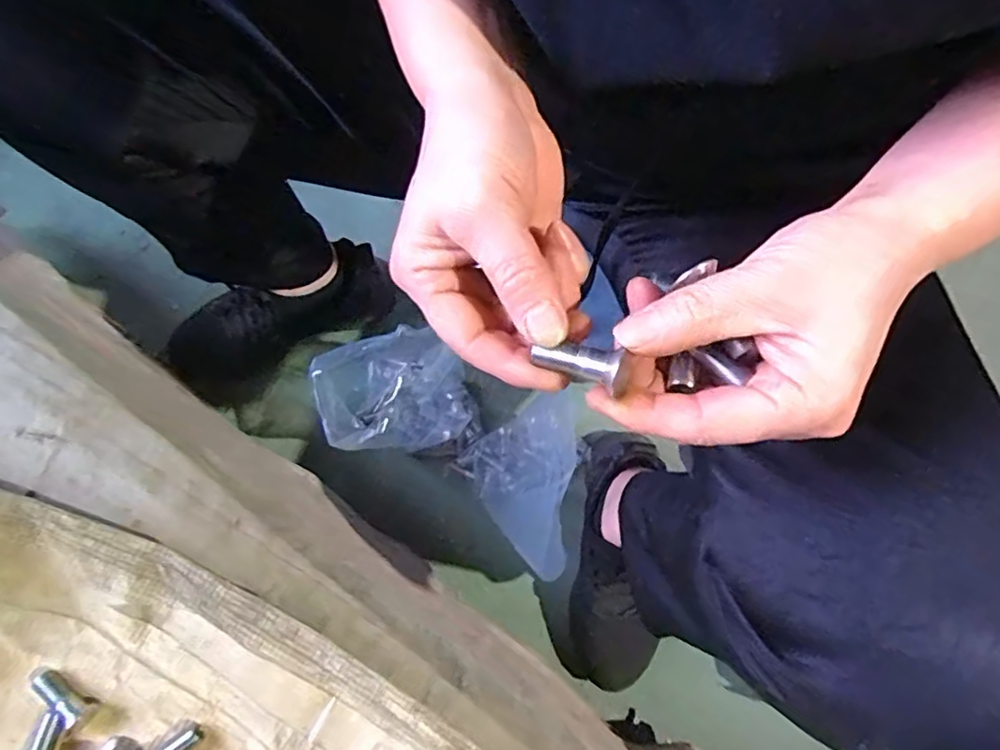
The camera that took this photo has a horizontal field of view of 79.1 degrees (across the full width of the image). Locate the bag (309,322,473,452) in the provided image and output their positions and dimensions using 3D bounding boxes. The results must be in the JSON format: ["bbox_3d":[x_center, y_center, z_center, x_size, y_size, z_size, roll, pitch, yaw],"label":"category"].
[{"bbox_3d":[-0.111,0.017,0.625,0.145,0.032,0.117,-14,80,-2],"label":"bag"}]

